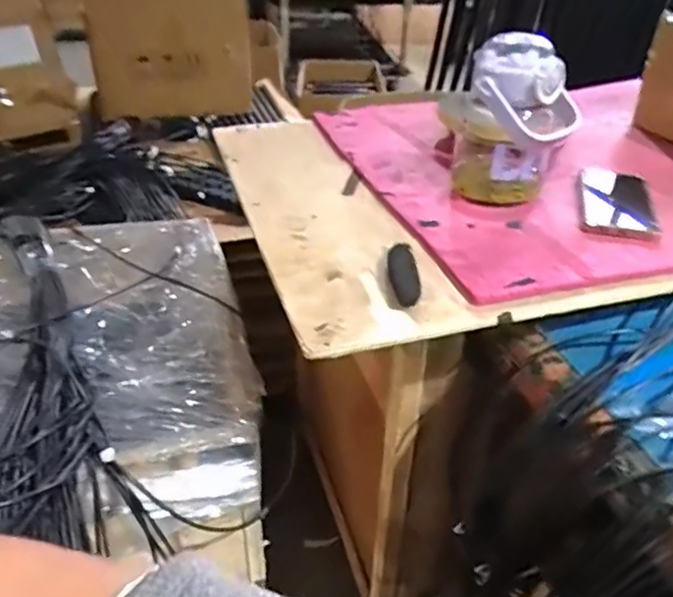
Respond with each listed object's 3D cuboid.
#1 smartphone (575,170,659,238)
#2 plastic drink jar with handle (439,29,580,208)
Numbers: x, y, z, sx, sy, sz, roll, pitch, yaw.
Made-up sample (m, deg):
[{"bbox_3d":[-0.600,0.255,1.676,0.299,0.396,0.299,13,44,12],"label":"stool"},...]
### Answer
[{"bbox_3d":[0.322,-0.113,0.710,0.081,0.012,0.160,8,34,12],"label":"smartphone"},{"bbox_3d":[0.198,-0.196,0.695,0.131,0.172,0.092,15,36,20],"label":"plastic drink jar with handle"}]

